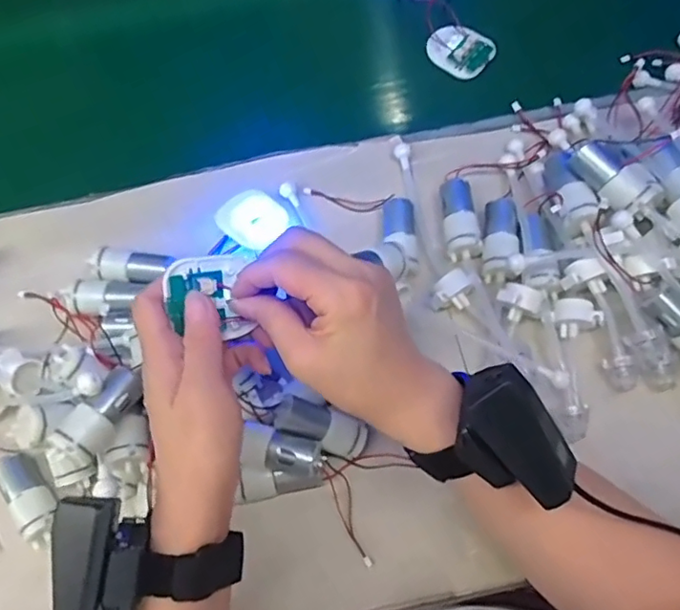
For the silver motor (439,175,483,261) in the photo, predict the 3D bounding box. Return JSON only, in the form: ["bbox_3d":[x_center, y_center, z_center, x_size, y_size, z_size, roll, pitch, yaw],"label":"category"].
[{"bbox_3d":[0.091,-0.067,0.444,0.023,0.023,0.065,-5,70,0],"label":"silver motor"}]

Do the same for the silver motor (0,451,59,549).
[{"bbox_3d":[-0.209,0.131,0.395,0.026,0.022,0.065,-34,72,-10],"label":"silver motor"}]

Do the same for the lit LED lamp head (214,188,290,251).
[{"bbox_3d":[-0.067,-0.068,0.456,0.052,0.018,0.045,39,76,14],"label":"lit LED lamp head"}]

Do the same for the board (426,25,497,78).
[{"bbox_3d":[0.108,-0.230,0.522,0.059,0.013,0.044,33,74,13],"label":"board"}]

